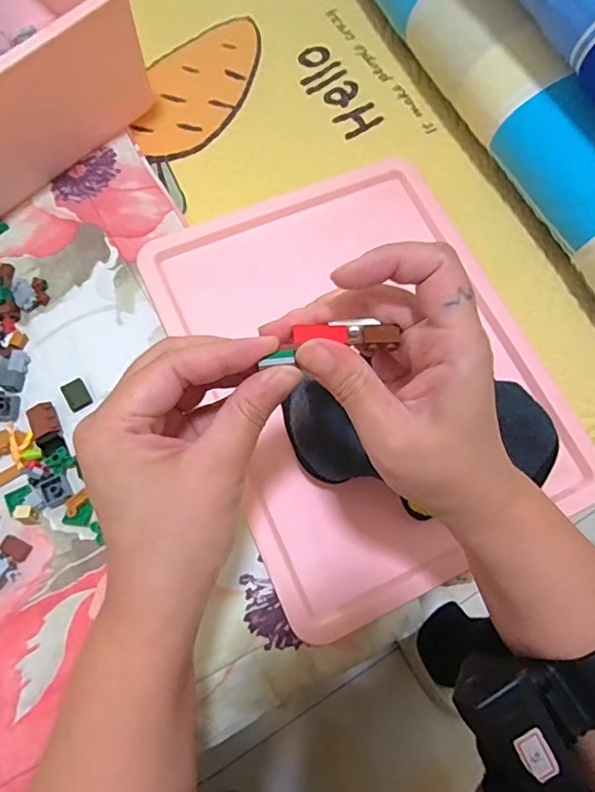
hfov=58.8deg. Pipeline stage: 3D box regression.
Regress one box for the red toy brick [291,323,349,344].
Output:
[{"bbox_3d":[0.010,-0.028,0.236,0.024,0.004,0.010,-6,70,-7],"label":"red toy brick"}]

